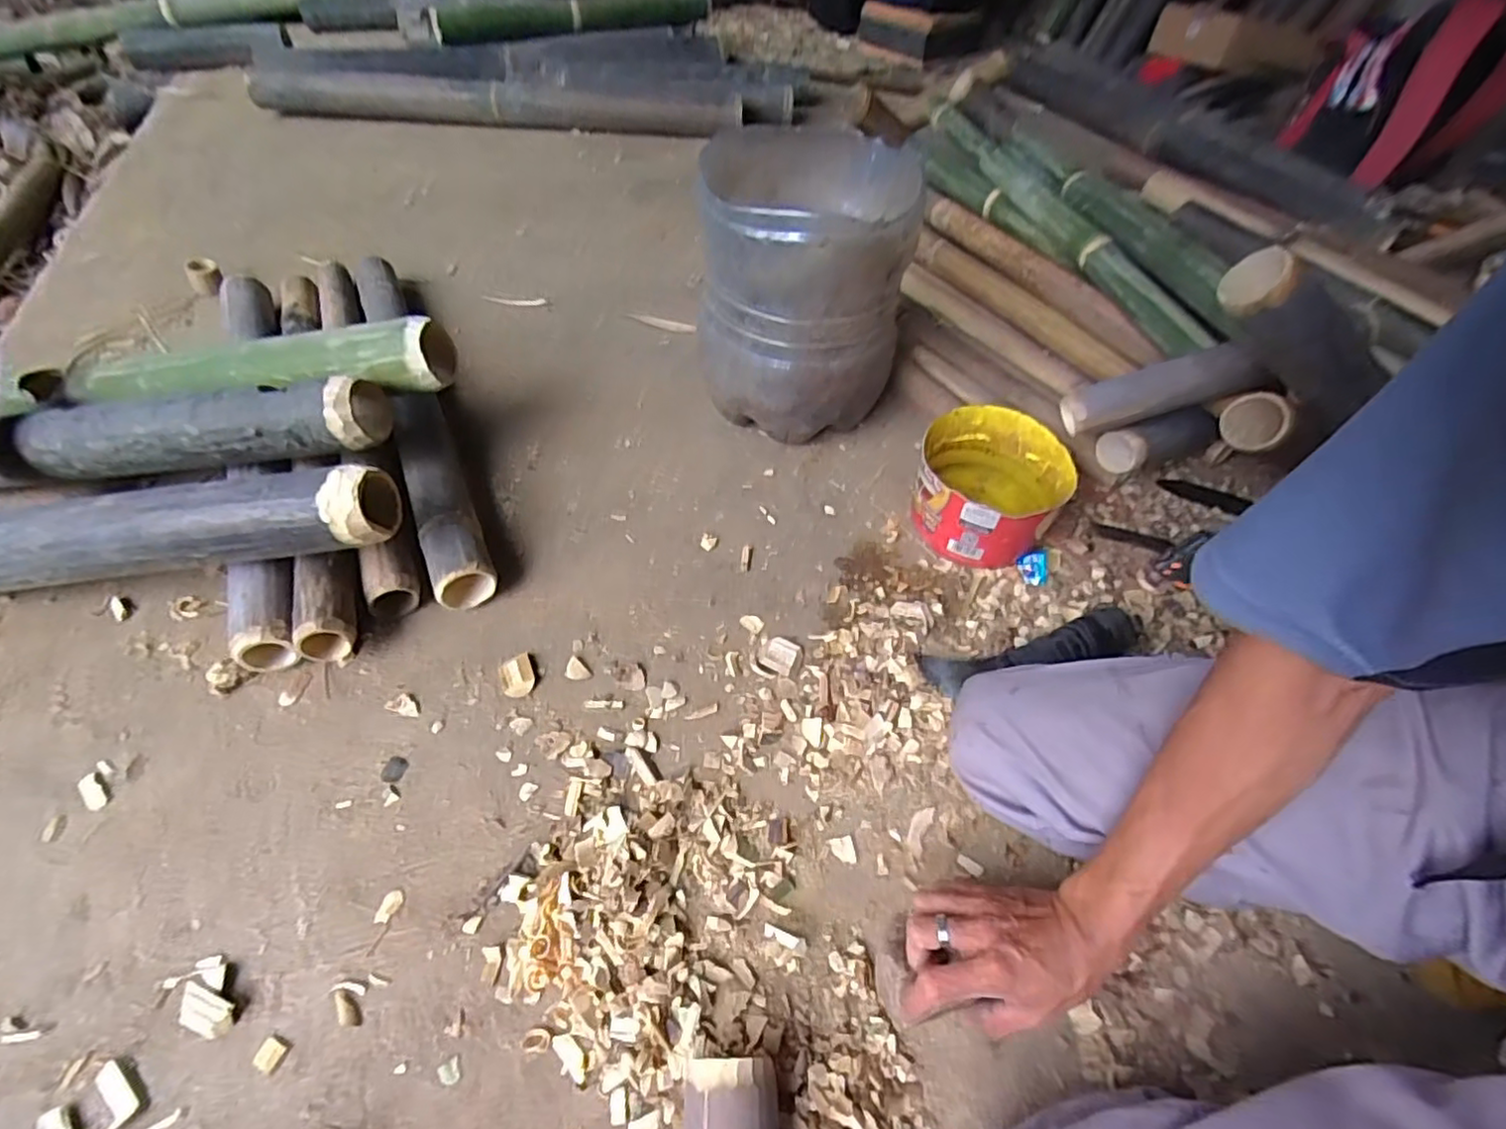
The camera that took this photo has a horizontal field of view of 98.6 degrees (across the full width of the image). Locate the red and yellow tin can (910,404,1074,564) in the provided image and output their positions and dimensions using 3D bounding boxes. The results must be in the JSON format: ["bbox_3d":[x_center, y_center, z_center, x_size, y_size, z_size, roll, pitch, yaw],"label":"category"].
[{"bbox_3d":[0.259,-0.082,0.720,0.149,0.117,0.145,3,53,-3],"label":"red and yellow tin can"}]

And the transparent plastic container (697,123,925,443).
[{"bbox_3d":[0.057,-0.321,0.760,0.236,0.259,0.238,5,53,-2],"label":"transparent plastic container"}]

